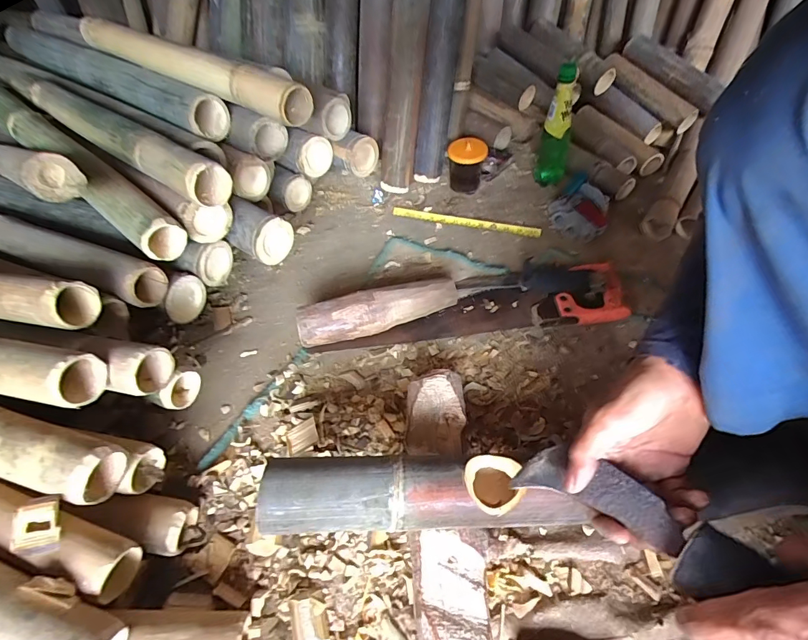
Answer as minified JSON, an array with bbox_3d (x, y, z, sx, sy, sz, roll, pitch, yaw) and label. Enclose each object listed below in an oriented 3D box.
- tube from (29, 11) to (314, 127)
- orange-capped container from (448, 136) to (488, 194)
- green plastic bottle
[{"bbox_3d":[-0.405,-0.449,0.734,0.650,0.064,0.050,28,59,25],"label":"tube"},{"bbox_3d":[0.132,-0.320,0.867,0.077,0.100,0.068,2,52,7],"label":"orange-capped container"},{"bbox_3d":[0.302,-0.374,0.817,0.056,0.223,0.075,14,54,16],"label":"green plastic bottle"}]

